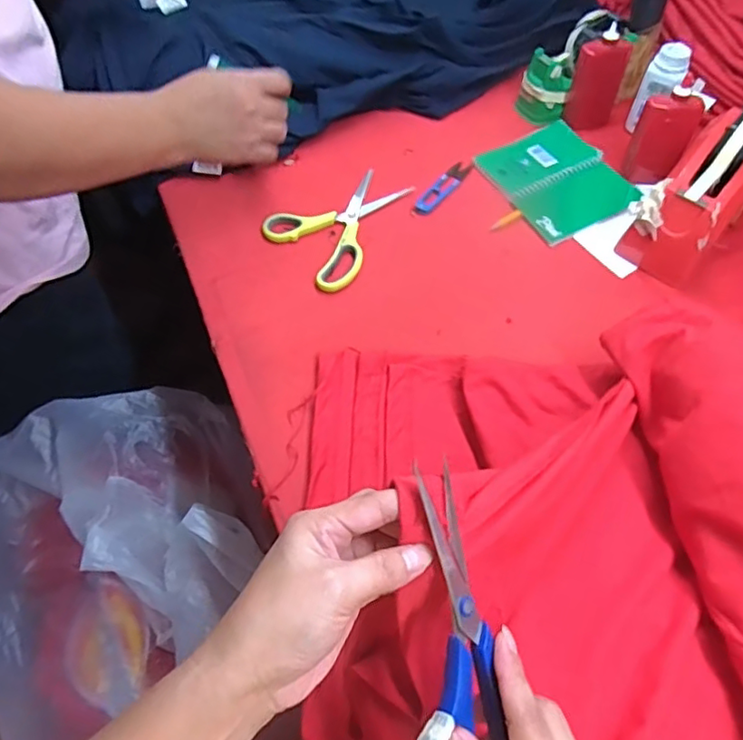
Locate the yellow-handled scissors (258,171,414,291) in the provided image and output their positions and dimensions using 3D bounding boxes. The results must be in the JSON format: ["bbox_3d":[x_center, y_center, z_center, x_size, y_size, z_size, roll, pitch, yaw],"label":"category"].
[{"bbox_3d":[-0.021,-0.161,0.643,0.166,0.009,0.125,-34,66,-23],"label":"yellow-handled scissors"}]

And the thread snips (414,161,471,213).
[{"bbox_3d":[0.083,-0.211,0.671,0.023,0.007,0.094,34,61,17],"label":"thread snips"}]

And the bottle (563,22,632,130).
[{"bbox_3d":[0.268,-0.343,0.690,0.056,0.111,0.027,24,59,11],"label":"bottle"}]

